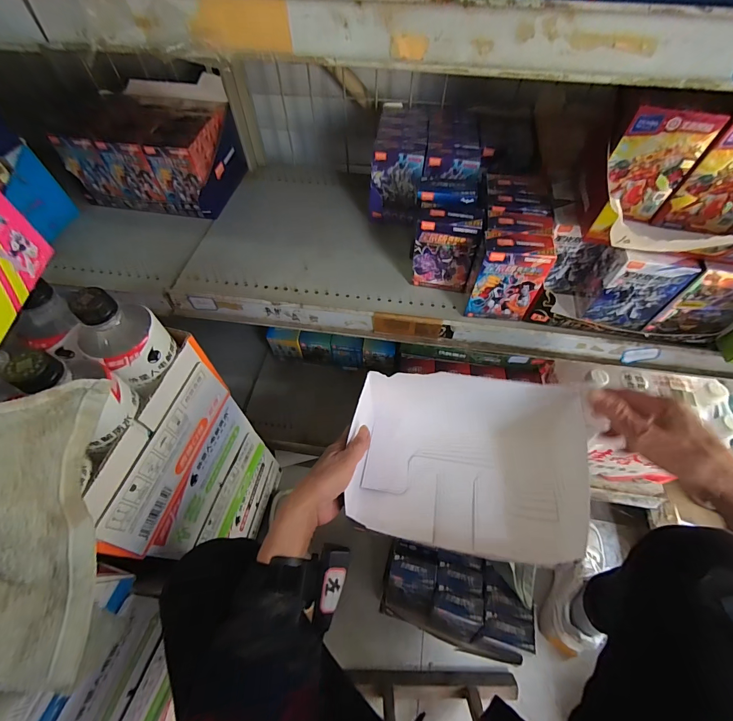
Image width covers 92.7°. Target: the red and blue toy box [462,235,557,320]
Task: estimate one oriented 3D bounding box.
[{"bbox_3d":[0.165,-0.092,0.416,0.073,0.108,0.033,5,58,3],"label":"red and blue toy box"}]

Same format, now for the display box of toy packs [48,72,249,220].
[{"bbox_3d":[-0.332,-0.342,0.572,0.218,0.114,0.177,9,58,6],"label":"display box of toy packs"}]

